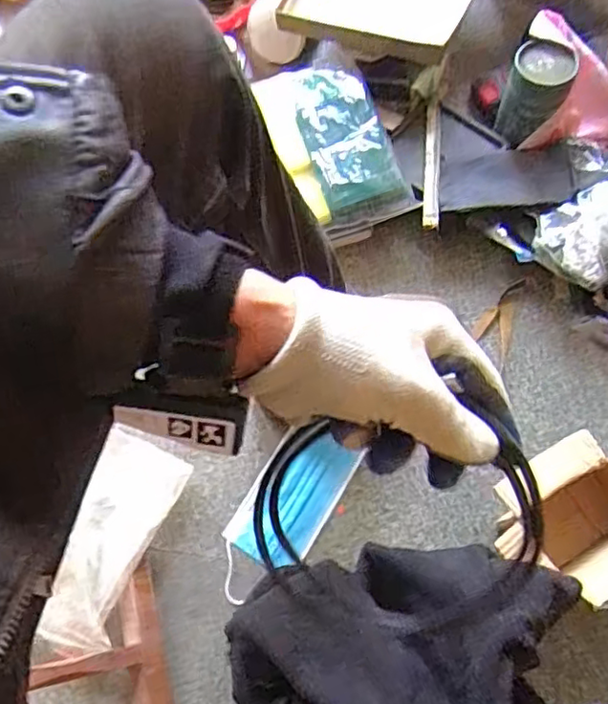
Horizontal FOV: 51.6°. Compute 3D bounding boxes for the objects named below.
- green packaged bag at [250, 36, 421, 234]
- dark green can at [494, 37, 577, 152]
[{"bbox_3d":[0.032,-0.262,0.772,0.138,0.041,0.235,-22,70,-6],"label":"green packaged bag"},{"bbox_3d":[0.273,-0.305,0.750,0.068,0.093,0.071,-1,69,2],"label":"dark green can"}]

